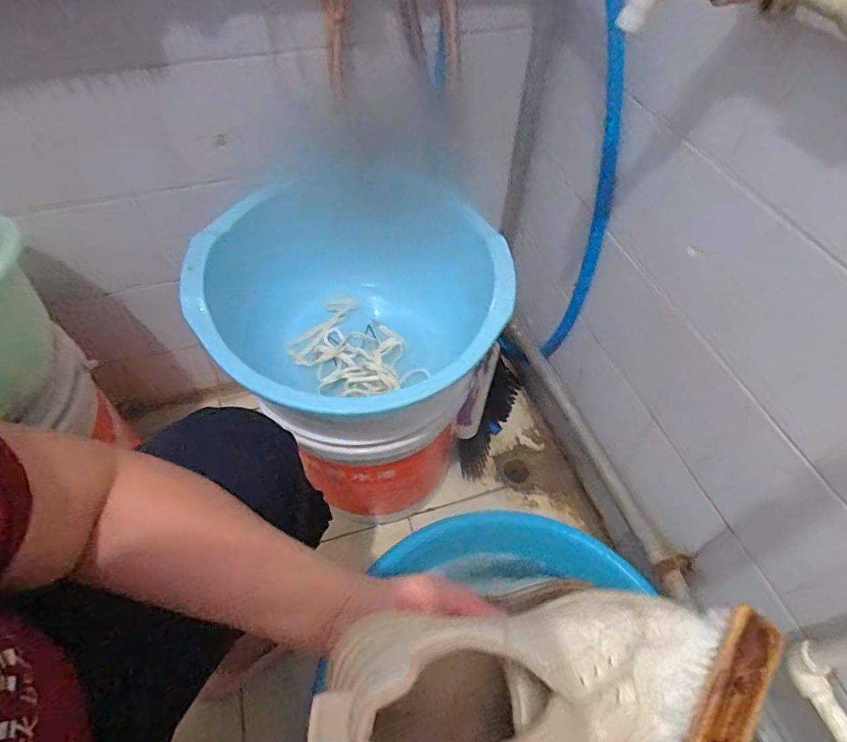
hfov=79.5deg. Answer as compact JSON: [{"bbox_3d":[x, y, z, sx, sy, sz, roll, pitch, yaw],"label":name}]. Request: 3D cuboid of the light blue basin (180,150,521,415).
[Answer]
[{"bbox_3d":[-0.079,-0.063,0.620,0.322,0.177,0.318,0,52,0],"label":"light blue basin"}]

